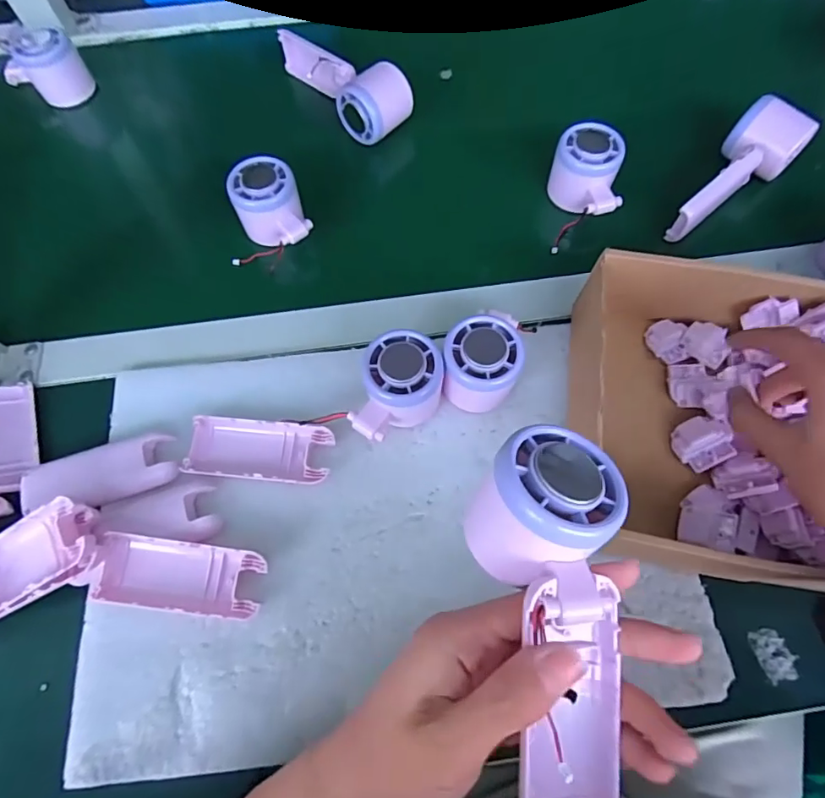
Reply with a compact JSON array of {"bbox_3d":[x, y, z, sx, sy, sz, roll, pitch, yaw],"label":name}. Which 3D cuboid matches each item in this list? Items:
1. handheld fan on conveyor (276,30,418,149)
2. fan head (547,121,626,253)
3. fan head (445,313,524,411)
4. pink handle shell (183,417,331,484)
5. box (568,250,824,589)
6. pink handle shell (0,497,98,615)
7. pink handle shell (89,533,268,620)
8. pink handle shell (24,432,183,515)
[{"bbox_3d":[-0.068,-0.325,0.523,0.062,0.044,0.159,-35,70,-12],"label":"handheld fan on conveyor"},{"bbox_3d":[0.155,-0.194,0.464,0.057,0.057,0.076,-3,67,1],"label":"fan head"},{"bbox_3d":[0.049,-0.021,0.378,0.052,0.057,0.064,-1,67,2],"label":"fan head"},{"bbox_3d":[-0.110,0.037,0.374,0.101,0.011,0.043,5,67,4],"label":"pink handle shell"},{"bbox_3d":[0.210,0.002,0.364,0.192,0.061,0.215,10,68,6],"label":"box"},{"bbox_3d":[-0.238,0.102,0.334,0.102,0.032,0.043,-30,67,14],"label":"pink handle shell"},{"bbox_3d":[-0.150,0.116,0.339,0.103,0.024,0.042,6,67,4],"label":"pink handle shell"},{"bbox_3d":[-0.221,0.055,0.363,0.102,0.016,0.047,-19,68,-6],"label":"pink handle shell"}]

